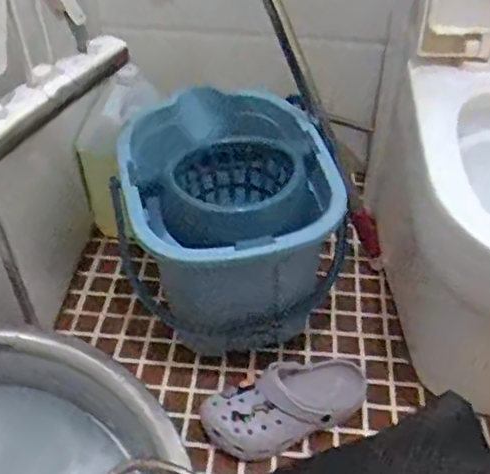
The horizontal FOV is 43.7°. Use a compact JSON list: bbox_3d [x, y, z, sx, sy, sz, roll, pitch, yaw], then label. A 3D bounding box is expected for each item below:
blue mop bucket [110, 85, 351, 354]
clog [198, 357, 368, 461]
[{"bbox_3d":[-0.021,-0.011,0.962,0.359,0.307,0.383,9,45,7],"label":"blue mop bucket"},{"bbox_3d":[0.070,0.235,0.874,0.248,0.080,0.106,-20,48,-21],"label":"clog"}]

